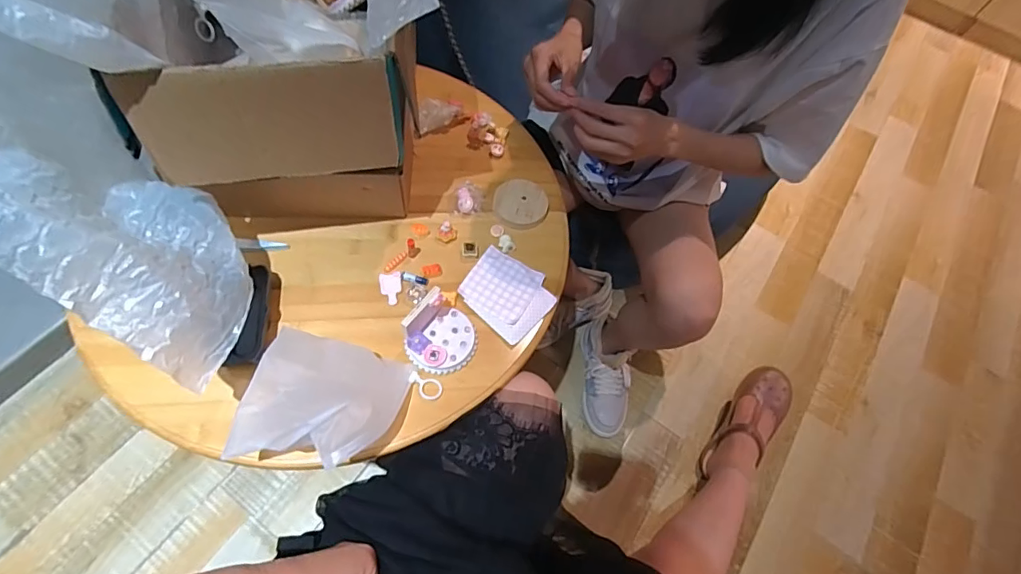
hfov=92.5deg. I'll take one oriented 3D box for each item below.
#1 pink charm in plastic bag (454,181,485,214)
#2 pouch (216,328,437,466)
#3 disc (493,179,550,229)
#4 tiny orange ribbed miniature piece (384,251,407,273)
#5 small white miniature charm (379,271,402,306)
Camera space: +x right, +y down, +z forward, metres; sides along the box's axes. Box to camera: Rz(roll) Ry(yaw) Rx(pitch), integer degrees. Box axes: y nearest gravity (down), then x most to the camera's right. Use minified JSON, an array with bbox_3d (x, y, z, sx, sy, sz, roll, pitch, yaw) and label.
[{"bbox_3d":[-0.052,-0.116,0.628,0.036,0.014,0.053,3,63,-4],"label":"pink charm in plastic bag"},{"bbox_3d":[-0.164,0.112,0.475,0.168,0.075,0.127,10,63,1],"label":"pouch"},{"bbox_3d":[0.014,-0.106,0.626,0.068,0.014,0.067,3,63,-5],"label":"disc"},{"bbox_3d":[-0.136,-0.030,0.581,0.009,0.008,0.033,40,66,14],"label":"tiny orange ribbed miniature piece"},{"bbox_3d":[-0.138,0.002,0.565,0.024,0.009,0.038,-5,64,-9],"label":"small white miniature charm"}]

